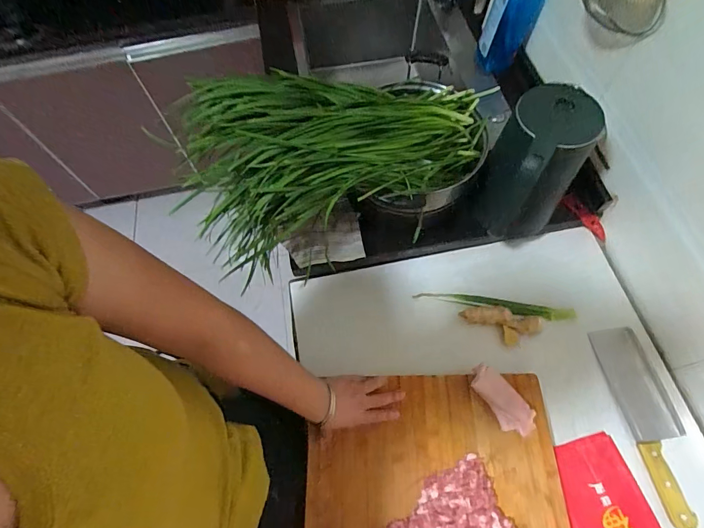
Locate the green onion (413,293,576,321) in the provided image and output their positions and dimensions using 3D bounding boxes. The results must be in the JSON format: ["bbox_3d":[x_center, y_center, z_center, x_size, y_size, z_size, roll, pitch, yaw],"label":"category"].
[{"bbox_3d":[0.259,0.074,0.720,0.280,0.021,0.029,9,64,7],"label":"green onion"}]

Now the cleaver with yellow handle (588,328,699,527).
[{"bbox_3d":[0.470,0.240,0.621,0.081,0.025,0.282,-7,63,-1],"label":"cleaver with yellow handle"}]

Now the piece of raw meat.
[{"bbox_3d":[0.232,0.211,0.616,0.047,0.035,0.115,-35,67,-14],"label":"piece of raw meat"}]

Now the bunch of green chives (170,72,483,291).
[{"bbox_3d":[-0.009,-0.191,0.607,0.467,0.146,0.250,-28,65,-11],"label":"bunch of green chives"}]

